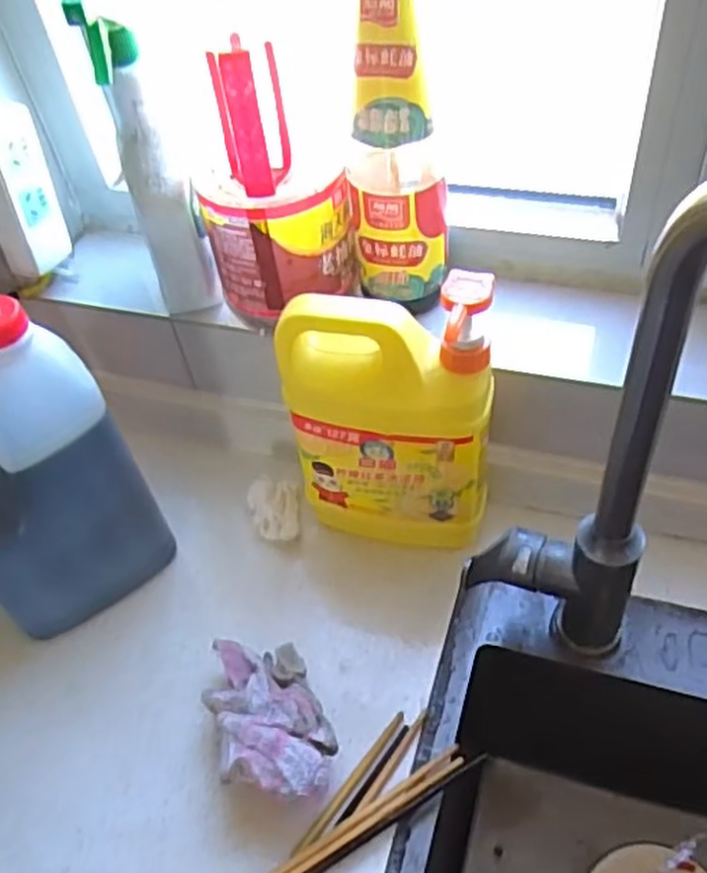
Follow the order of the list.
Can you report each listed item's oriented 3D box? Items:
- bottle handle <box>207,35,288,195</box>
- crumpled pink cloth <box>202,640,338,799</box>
[{"bbox_3d":[-0.064,-0.201,0.484,0.041,0.086,0.037,-10,50,-2],"label":"bottle handle"},{"bbox_3d":[-0.056,0.193,0.522,0.070,0.060,0.119,-19,51,-9],"label":"crumpled pink cloth"}]

